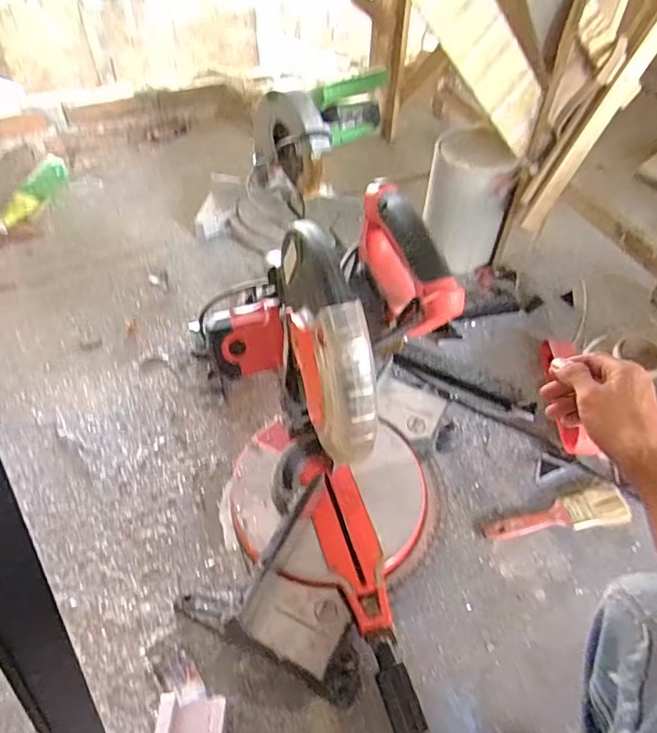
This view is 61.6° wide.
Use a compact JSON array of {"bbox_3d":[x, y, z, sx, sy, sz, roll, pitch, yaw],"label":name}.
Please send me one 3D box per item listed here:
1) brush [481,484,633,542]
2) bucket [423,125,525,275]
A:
[{"bbox_3d":[0.343,0.225,0.835,0.212,0.014,0.057,-9,45,2],"label":"brush"},{"bbox_3d":[0.272,-0.328,1.094,0.159,0.220,0.150,14,52,9],"label":"bucket"}]

